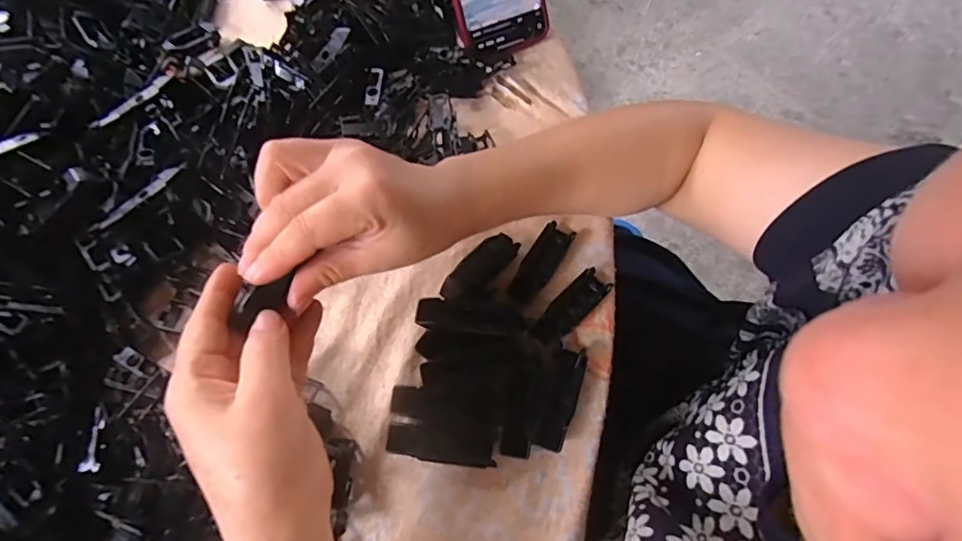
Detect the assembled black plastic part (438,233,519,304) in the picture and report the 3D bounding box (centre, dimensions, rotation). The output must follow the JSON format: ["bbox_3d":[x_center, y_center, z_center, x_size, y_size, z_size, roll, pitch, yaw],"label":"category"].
[{"bbox_3d":[0.001,0.000,0.355,0.027,0.010,0.067,37,60,14],"label":"assembled black plastic part"}]

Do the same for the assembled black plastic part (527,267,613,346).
[{"bbox_3d":[0.061,0.026,0.350,0.066,0.012,0.021,-41,74,-15],"label":"assembled black plastic part"}]

